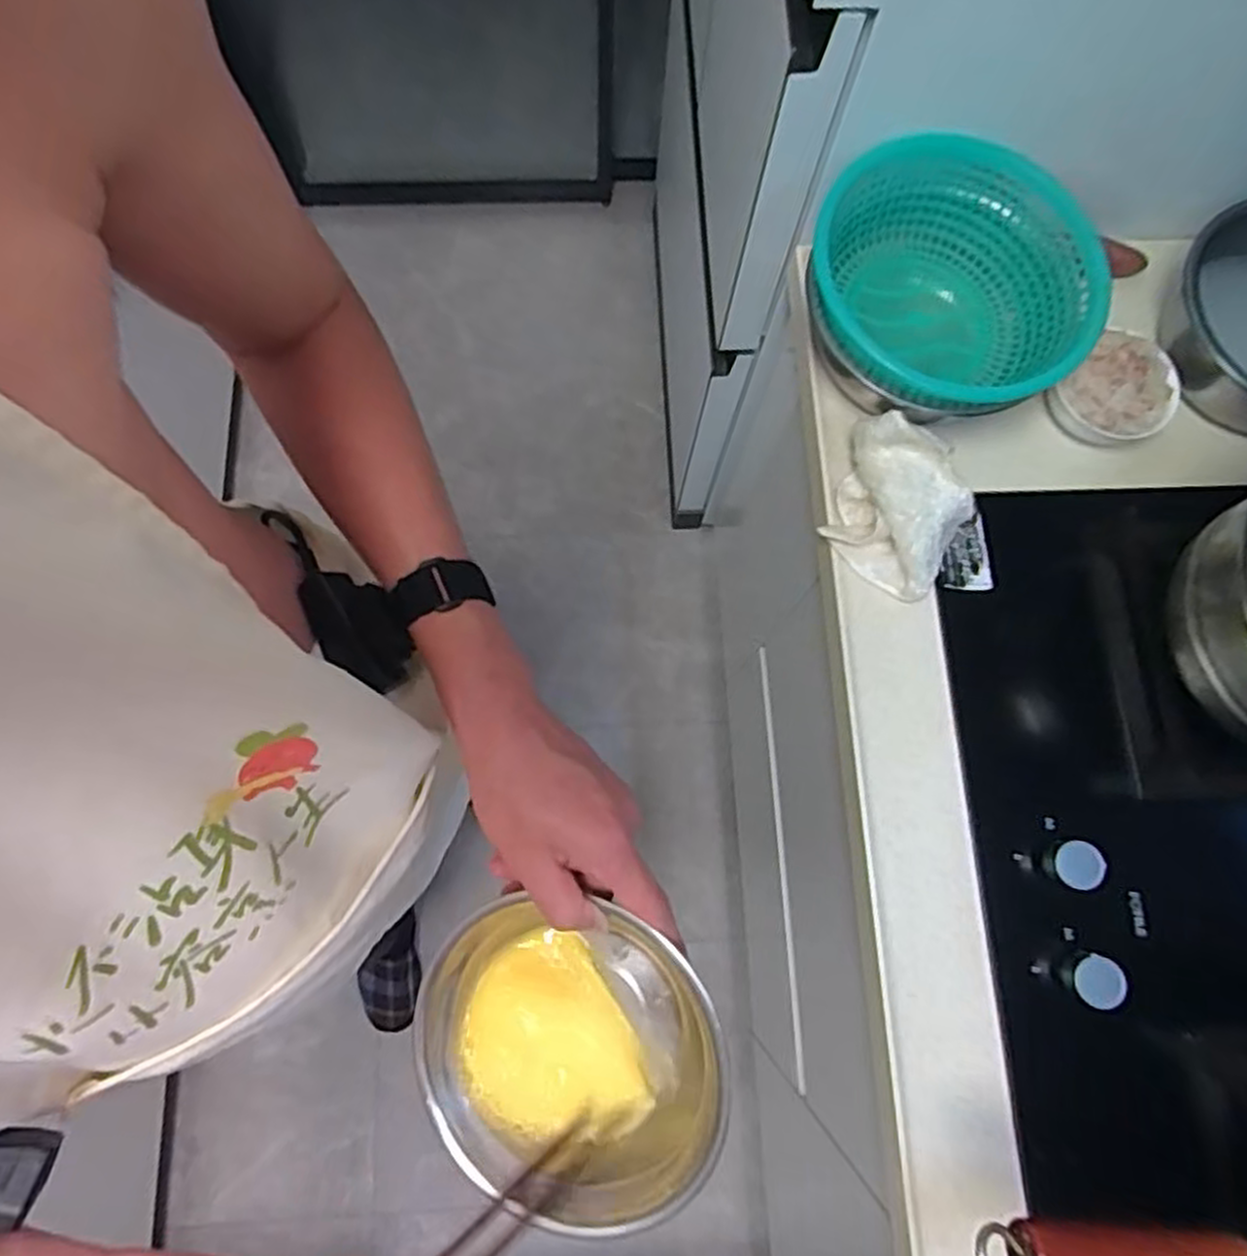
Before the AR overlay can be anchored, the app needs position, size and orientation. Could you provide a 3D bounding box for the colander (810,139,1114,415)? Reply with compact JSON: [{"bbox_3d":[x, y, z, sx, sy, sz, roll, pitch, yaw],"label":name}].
[{"bbox_3d":[0.296,-0.303,0.730,0.256,0.123,0.245,12,75,1],"label":"colander"}]

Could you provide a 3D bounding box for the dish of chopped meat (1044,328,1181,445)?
[{"bbox_3d":[0.481,-0.228,0.753,0.099,0.053,0.111,43,78,9],"label":"dish of chopped meat"}]

